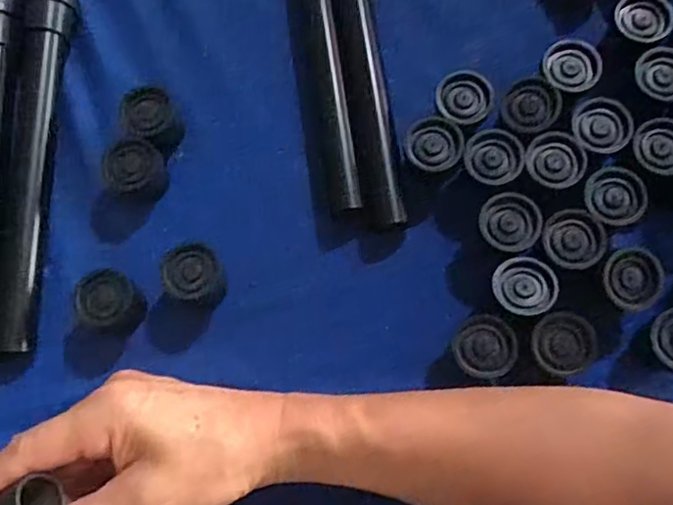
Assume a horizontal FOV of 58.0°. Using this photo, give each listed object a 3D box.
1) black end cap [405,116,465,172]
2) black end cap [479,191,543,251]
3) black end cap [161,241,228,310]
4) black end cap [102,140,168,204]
[{"bbox_3d":[0.060,-0.066,0.370,0.031,0.011,0.034,-1,77,3],"label":"black end cap"},{"bbox_3d":[0.102,-0.018,0.353,0.033,0.007,0.034,-1,77,3],"label":"black end cap"},{"bbox_3d":[-0.085,0.014,0.370,0.035,0.032,0.034,-1,77,3],"label":"black end cap"},{"bbox_3d":[-0.127,-0.051,0.386,0.036,0.028,0.034,-1,77,3],"label":"black end cap"}]

